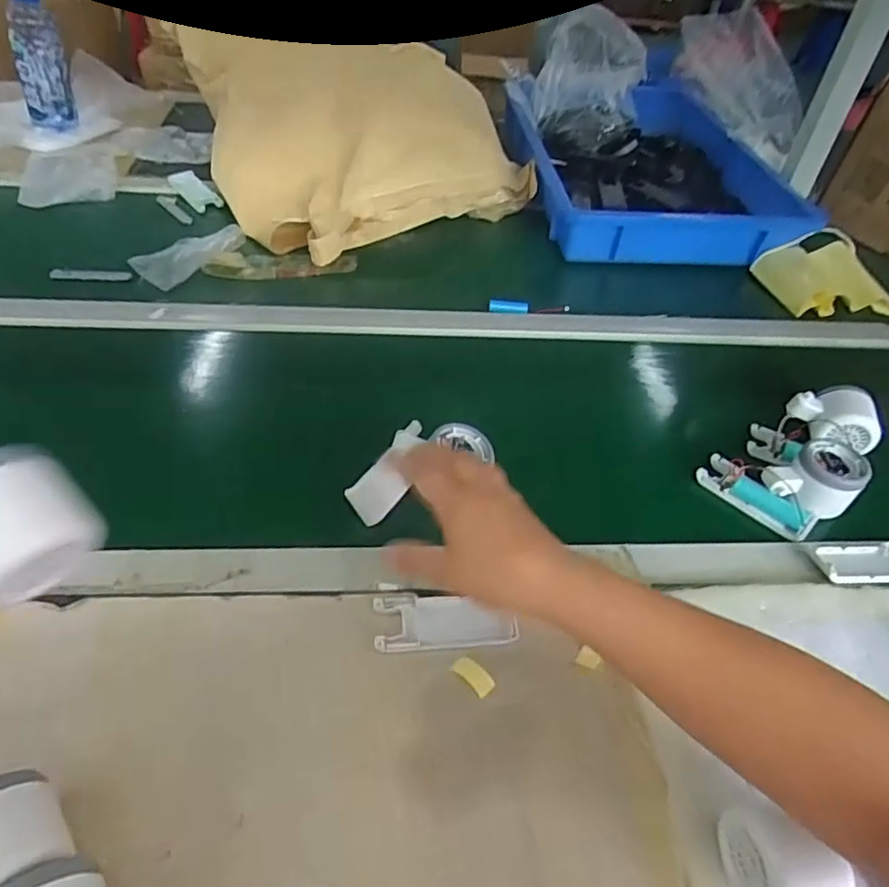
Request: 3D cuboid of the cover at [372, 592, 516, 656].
[{"bbox_3d":[0.001,0.132,0.461,0.102,0.010,0.042,-1,45,-7],"label":"cover"}]

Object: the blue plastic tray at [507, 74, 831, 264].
[{"bbox_3d":[0.312,-0.477,1.036,0.373,0.079,0.560,-2,45,-8],"label":"blue plastic tray"}]

